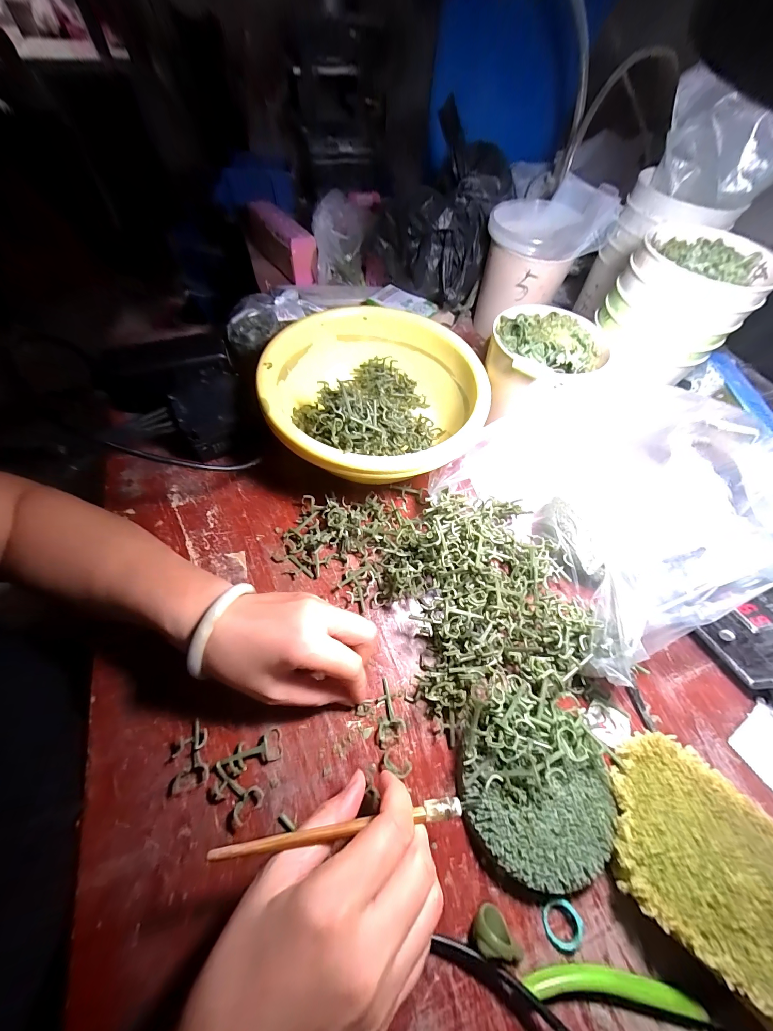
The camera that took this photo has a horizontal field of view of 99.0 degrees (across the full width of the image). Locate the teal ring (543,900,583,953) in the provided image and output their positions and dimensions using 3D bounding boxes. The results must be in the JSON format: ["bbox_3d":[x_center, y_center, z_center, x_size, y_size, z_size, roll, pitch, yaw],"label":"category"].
[{"bbox_3d":[0.111,0.257,0.206,0.022,0.008,0.022,1,60,-2],"label":"teal ring"}]

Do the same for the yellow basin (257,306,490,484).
[{"bbox_3d":[-0.011,-0.124,0.365,0.217,0.085,0.224,1,60,-2],"label":"yellow basin"}]

